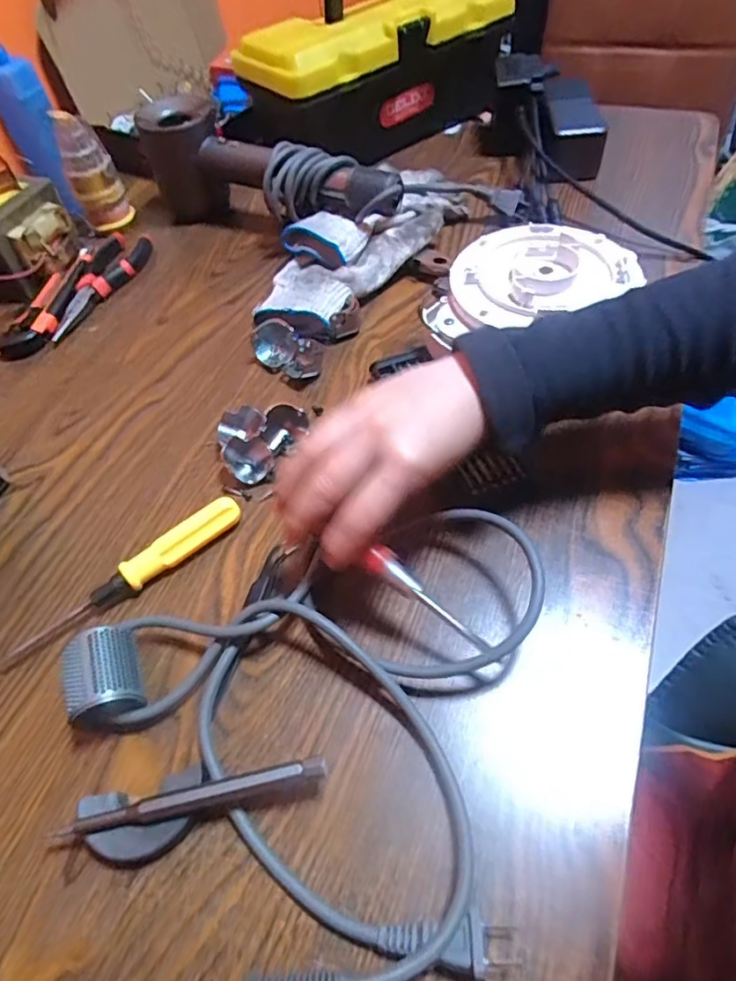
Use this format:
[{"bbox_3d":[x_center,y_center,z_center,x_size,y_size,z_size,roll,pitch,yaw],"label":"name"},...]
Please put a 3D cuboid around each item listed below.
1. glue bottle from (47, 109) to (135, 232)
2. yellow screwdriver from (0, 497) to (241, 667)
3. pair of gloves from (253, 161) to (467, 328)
[{"bbox_3d":[-0.288,-0.319,0.594,0.042,0.108,0.054,20,59,20],"label":"glue bottle"},{"bbox_3d":[-0.148,0.056,0.362,0.156,0.020,0.019,-36,58,-18],"label":"yellow screwdriver"},{"bbox_3d":[-0.006,-0.238,0.553,0.120,0.040,0.271,32,64,26],"label":"pair of gloves"}]

